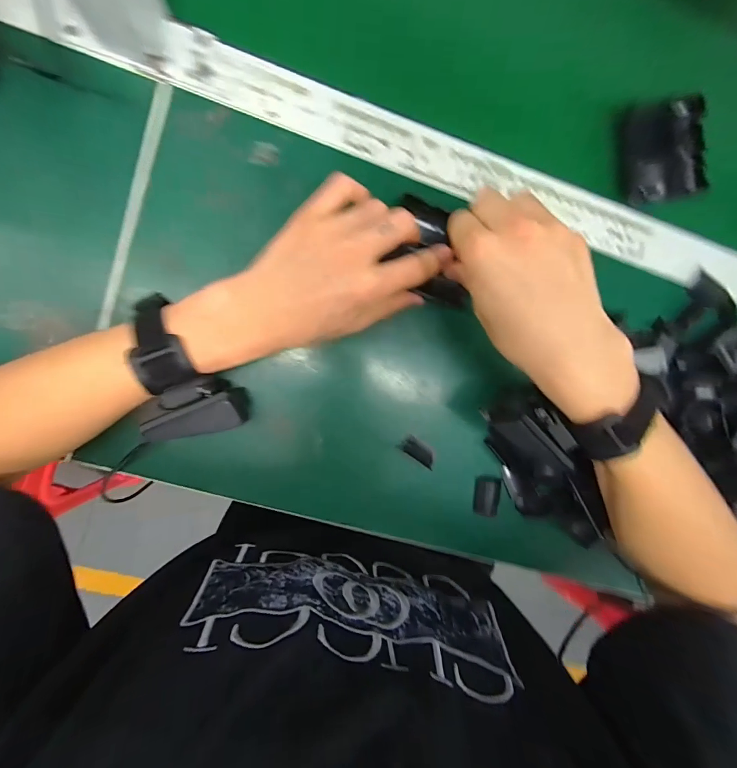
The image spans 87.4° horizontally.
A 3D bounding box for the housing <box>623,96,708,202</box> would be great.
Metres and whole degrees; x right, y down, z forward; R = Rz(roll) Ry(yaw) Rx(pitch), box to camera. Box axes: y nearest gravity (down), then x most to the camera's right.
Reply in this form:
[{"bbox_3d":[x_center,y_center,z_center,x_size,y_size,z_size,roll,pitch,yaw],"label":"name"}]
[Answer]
[{"bbox_3d":[0.252,-0.197,0.327,0.063,0.020,0.075,-10,97,-5],"label":"housing"}]

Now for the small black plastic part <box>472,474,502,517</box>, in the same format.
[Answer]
[{"bbox_3d":[0.108,0.102,0.350,0.024,0.006,0.036,6,95,-7],"label":"small black plastic part"}]

